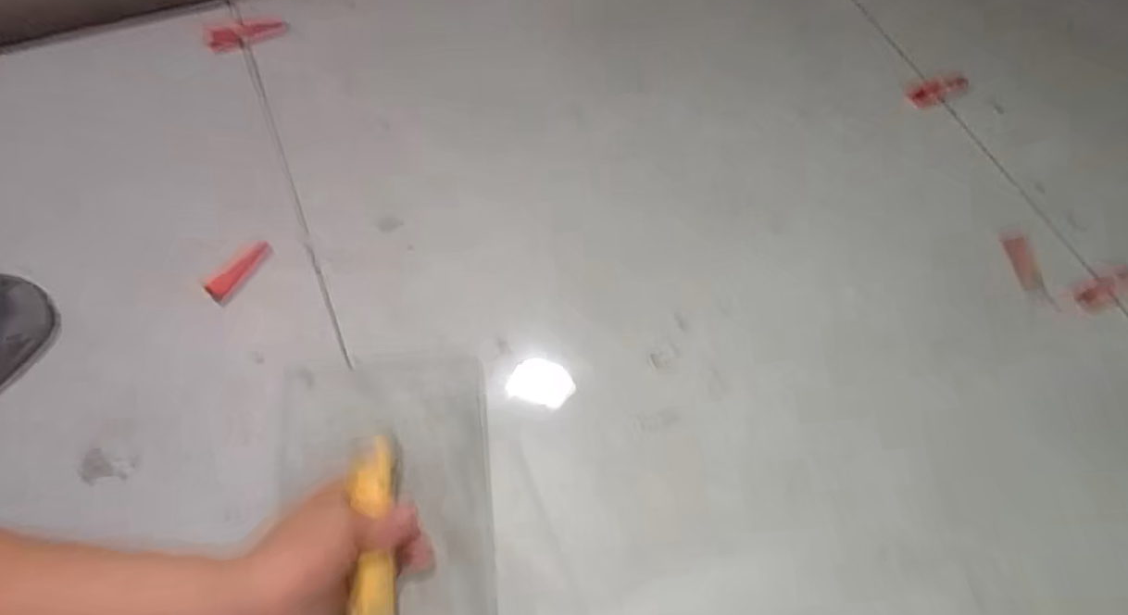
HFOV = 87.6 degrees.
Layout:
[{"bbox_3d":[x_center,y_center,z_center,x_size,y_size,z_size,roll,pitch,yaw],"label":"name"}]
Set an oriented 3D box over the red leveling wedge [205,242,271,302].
[{"bbox_3d":[-0.307,-0.036,0.559,0.020,0.010,0.070,32,68,11],"label":"red leveling wedge"}]

